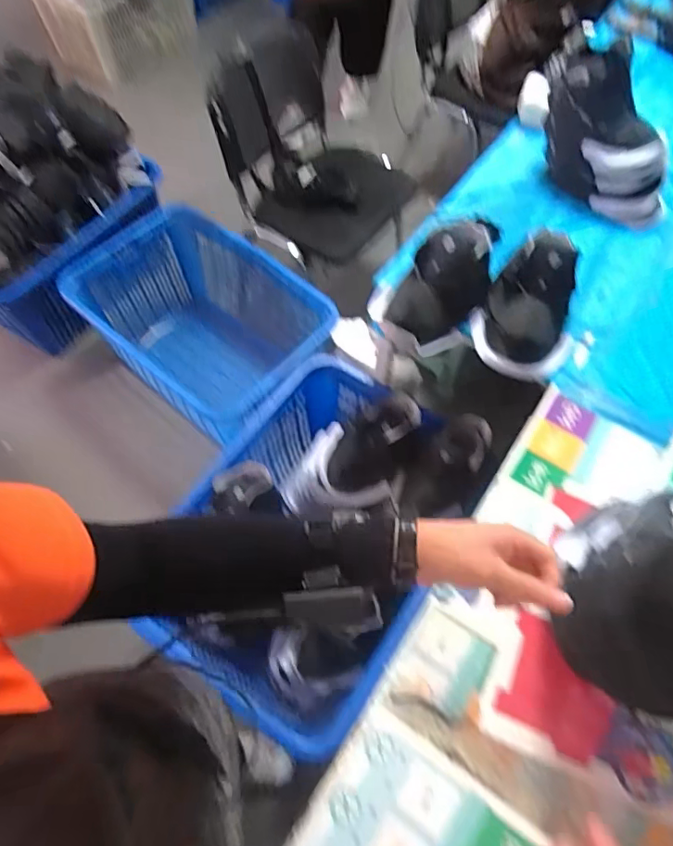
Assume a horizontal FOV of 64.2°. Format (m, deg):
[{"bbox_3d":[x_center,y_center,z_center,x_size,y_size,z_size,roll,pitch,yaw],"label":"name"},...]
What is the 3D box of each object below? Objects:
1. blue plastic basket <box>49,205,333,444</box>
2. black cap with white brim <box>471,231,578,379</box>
[{"bbox_3d":[-0.394,-0.282,1.725,0.742,0.393,0.513,36,66,17],"label":"blue plastic basket"},{"bbox_3d":[0.377,-0.228,1.018,0.186,0.163,0.198,27,64,13],"label":"black cap with white brim"}]

